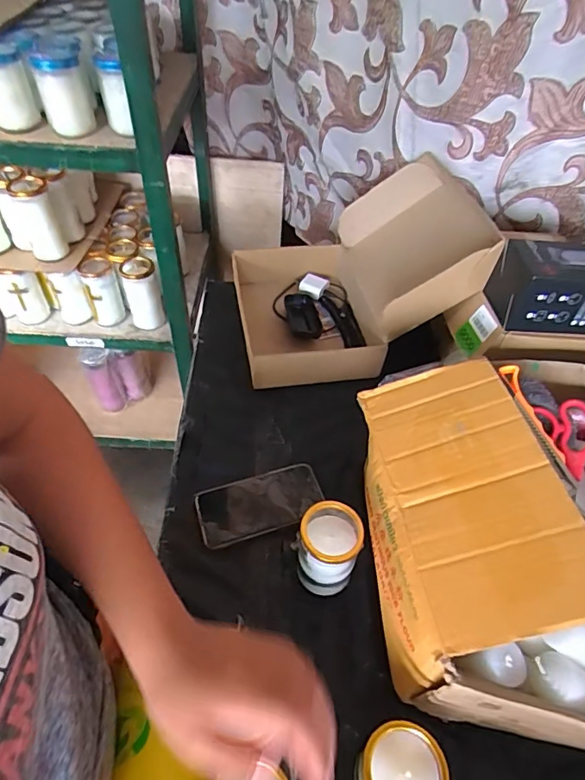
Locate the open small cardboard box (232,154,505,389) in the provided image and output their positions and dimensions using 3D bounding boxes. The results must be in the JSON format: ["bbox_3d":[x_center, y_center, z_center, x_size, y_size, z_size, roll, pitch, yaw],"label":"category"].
[{"bbox_3d":[0.089,-0.193,0.782,0.368,0.221,0.300,-10,51,-13],"label":"open small cardboard box"}]

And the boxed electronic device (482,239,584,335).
[{"bbox_3d":[0.348,-0.133,0.623,0.150,0.090,0.090,0,50,-5],"label":"boxed electronic device"}]

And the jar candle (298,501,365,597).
[{"bbox_3d":[0.035,0.179,0.527,0.067,0.111,0.066,8,50,2],"label":"jar candle"}]

